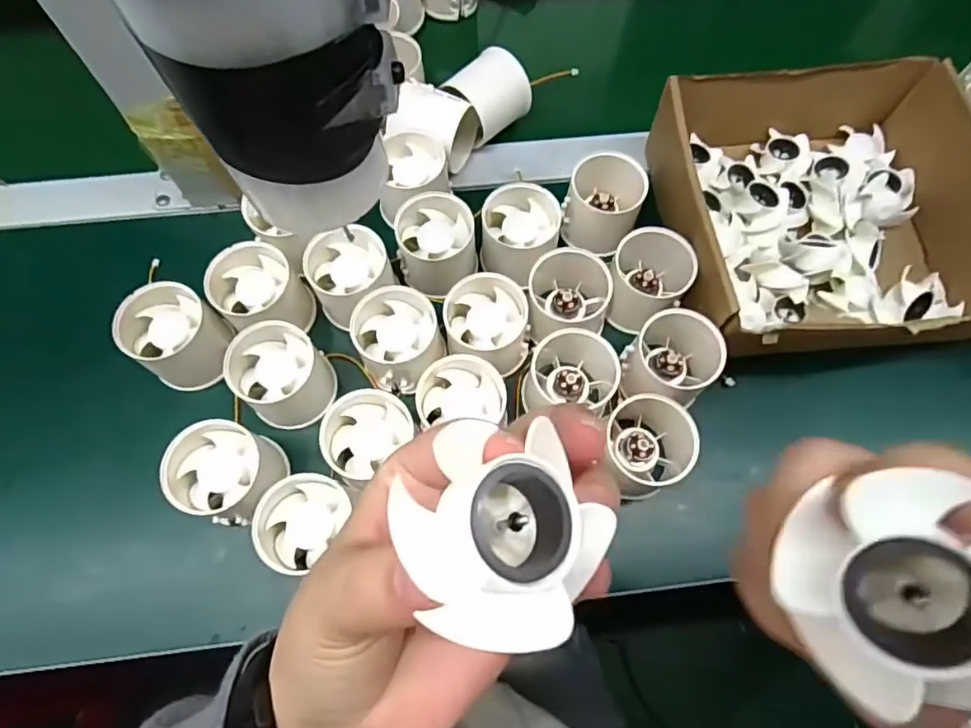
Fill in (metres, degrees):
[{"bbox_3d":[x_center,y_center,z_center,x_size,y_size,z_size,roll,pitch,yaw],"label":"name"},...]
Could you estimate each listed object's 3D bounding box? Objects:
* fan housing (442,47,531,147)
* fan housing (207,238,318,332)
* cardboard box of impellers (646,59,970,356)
[{"bbox_3d":[0.000,-0.200,0.428,0.058,0.049,0.052,-42,75,-16],"label":"fan housing"},{"bbox_3d":[-0.144,-0.044,0.359,0.051,0.045,0.056,0,68,-1],"label":"fan housing"},{"bbox_3d":[0.226,-0.101,0.378,0.197,0.066,0.196,-7,68,-4],"label":"cardboard box of impellers"}]

